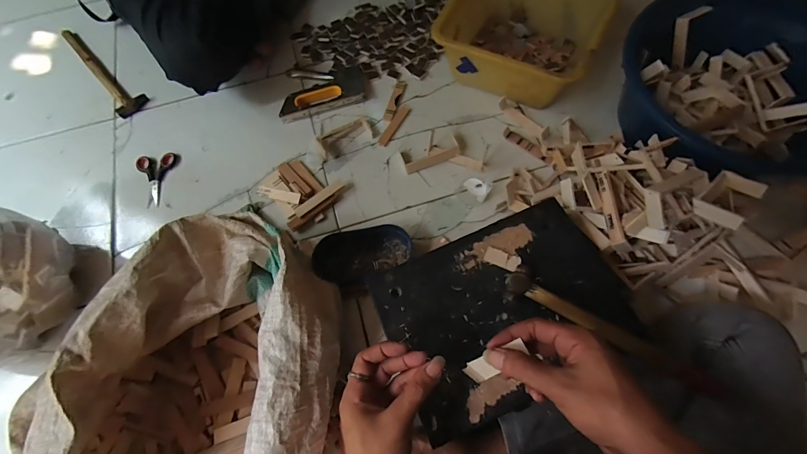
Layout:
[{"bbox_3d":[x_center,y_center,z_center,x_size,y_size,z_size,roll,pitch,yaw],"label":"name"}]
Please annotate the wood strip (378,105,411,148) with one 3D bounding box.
[{"bbox_3d":[-0.017,-0.200,0.709,0.021,0.005,0.099,29,73,13],"label":"wood strip"}]

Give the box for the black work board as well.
[{"bbox_3d":[0.124,0.102,0.450,0.282,0.032,0.204,-23,70,-6],"label":"black work board"}]

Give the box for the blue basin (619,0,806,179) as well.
[{"bbox_3d":[0.531,-0.229,0.584,0.300,0.127,0.308,-1,68,3],"label":"blue basin"}]

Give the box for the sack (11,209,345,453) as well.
[{"bbox_3d":[-0.238,0.211,0.455,0.298,0.172,0.429,19,70,11],"label":"sack"}]

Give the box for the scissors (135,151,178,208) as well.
[{"bbox_3d":[-0.475,-0.093,0.701,0.067,0.017,0.110,-15,68,-3],"label":"scissors"}]

